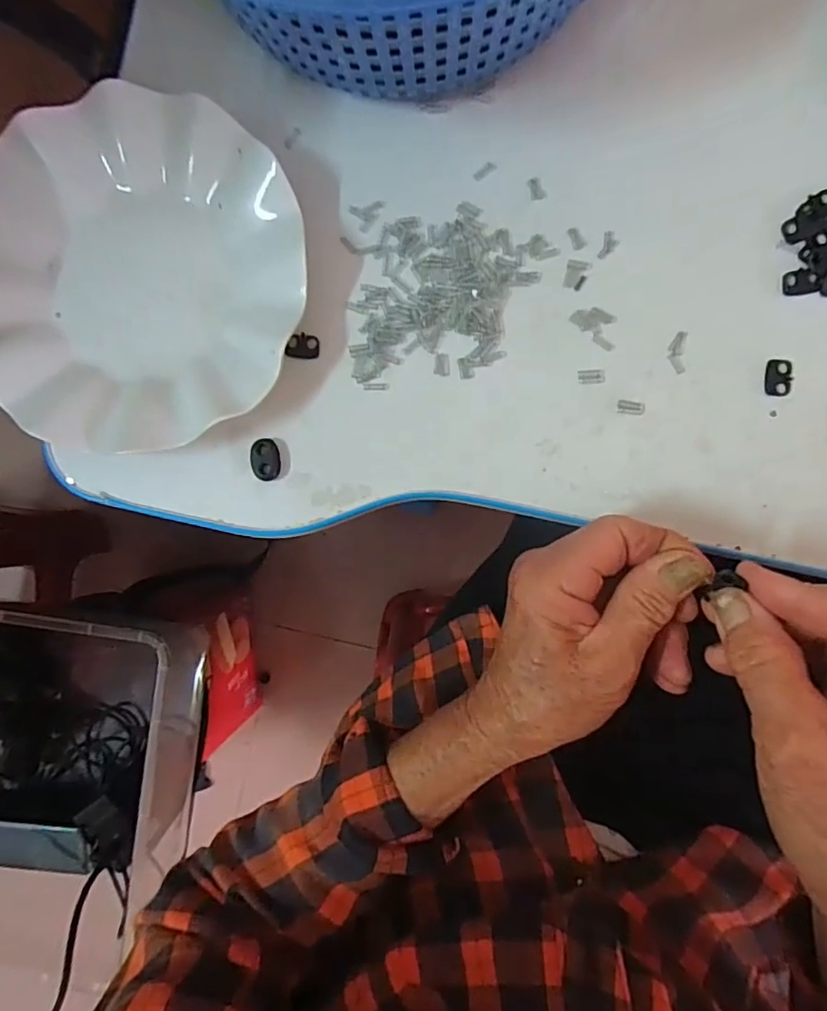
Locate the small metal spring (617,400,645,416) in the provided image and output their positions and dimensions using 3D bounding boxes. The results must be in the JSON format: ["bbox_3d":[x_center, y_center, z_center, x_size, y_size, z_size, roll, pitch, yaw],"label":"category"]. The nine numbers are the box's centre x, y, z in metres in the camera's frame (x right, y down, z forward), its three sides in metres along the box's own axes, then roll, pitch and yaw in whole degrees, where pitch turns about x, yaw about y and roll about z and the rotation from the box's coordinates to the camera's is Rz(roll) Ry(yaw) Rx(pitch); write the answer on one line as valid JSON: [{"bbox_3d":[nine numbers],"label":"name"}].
[{"bbox_3d":[0.109,-0.049,0.286,0.013,0.004,0.007,10,87,4],"label":"small metal spring"}]

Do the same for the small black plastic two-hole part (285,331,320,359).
[{"bbox_3d":[-0.058,-0.084,0.300,0.017,0.005,0.012,8,86,4],"label":"small black plastic two-hole part"}]

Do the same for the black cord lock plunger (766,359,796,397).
[{"bbox_3d":[0.181,-0.063,0.282,0.013,0.004,0.018,2,86,4],"label":"black cord lock plunger"}]

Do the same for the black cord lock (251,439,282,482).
[{"bbox_3d":[-0.077,-0.024,0.298,0.015,0.004,0.022,-6,86,3],"label":"black cord lock"}]

